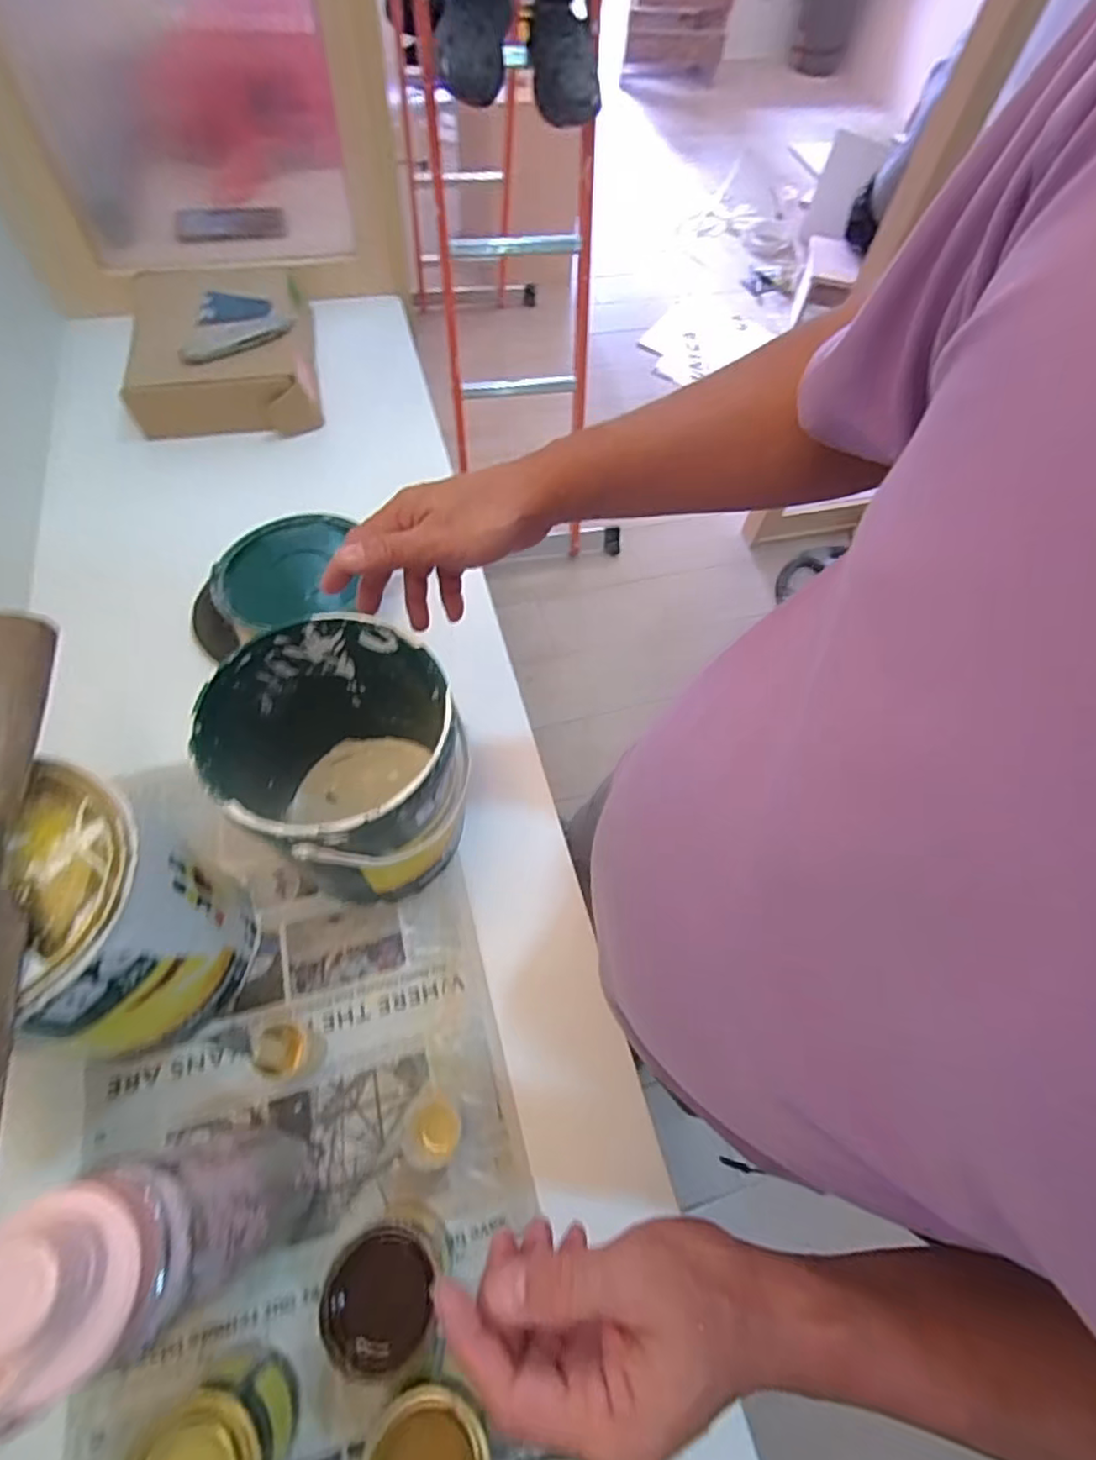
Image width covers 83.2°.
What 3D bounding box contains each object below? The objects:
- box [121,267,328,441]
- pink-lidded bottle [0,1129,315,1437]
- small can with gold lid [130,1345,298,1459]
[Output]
[{"bbox_3d":[-0.447,-0.531,0.854,0.237,0.073,0.307,-13,62,-10],"label":"box"},{"bbox_3d":[-0.196,0.272,0.335,0.070,0.274,0.066,1,60,-2],"label":"pink-lidded bottle"},{"bbox_3d":[-0.194,0.424,0.360,0.068,0.085,0.071,1,60,-2],"label":"small can with gold lid"}]

